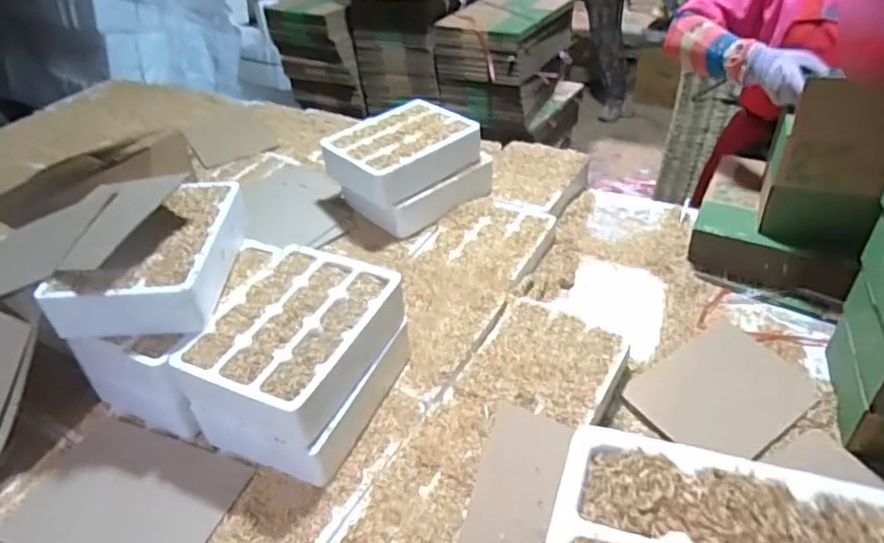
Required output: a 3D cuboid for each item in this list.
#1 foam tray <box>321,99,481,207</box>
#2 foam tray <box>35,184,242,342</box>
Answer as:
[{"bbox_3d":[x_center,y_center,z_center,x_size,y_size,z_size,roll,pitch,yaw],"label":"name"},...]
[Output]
[{"bbox_3d":[-0.078,-0.226,1.141,0.245,0.068,0.198,-30,45,-28],"label":"foam tray"},{"bbox_3d":[-0.376,-0.027,0.811,0.179,0.087,0.232,-3,38,3],"label":"foam tray"}]

